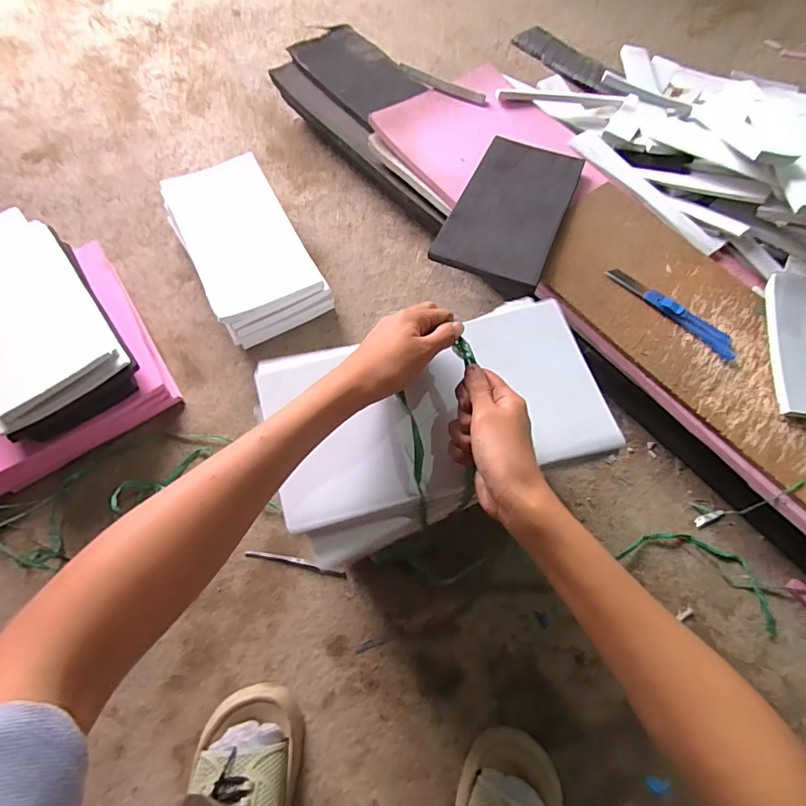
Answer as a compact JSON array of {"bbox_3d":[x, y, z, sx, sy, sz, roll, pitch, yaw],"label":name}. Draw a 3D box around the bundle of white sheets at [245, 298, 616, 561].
[{"bbox_3d":[0.031,0.010,0.399,0.282,0.047,0.169,-17,67,-8],"label":"bundle of white sheets"}]

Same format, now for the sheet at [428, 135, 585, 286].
[{"bbox_3d":[0.164,-0.294,0.666,0.151,0.011,0.280,21,66,12],"label":"sheet"}]

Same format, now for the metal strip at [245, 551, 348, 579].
[{"bbox_3d":[-0.131,0.198,0.559,0.126,0.011,0.012,11,66,4],"label":"metal strip"}]

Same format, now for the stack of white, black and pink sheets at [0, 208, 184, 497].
[{"bbox_3d":[-0.495,-0.081,0.598,0.254,0.137,0.310,-32,70,-14],"label":"stack of white, black and pink sheets"}]

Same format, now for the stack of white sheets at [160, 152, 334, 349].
[{"bbox_3d":[-0.238,-0.231,0.691,0.158,0.094,0.289,-27,69,-12],"label":"stack of white sheets"}]

